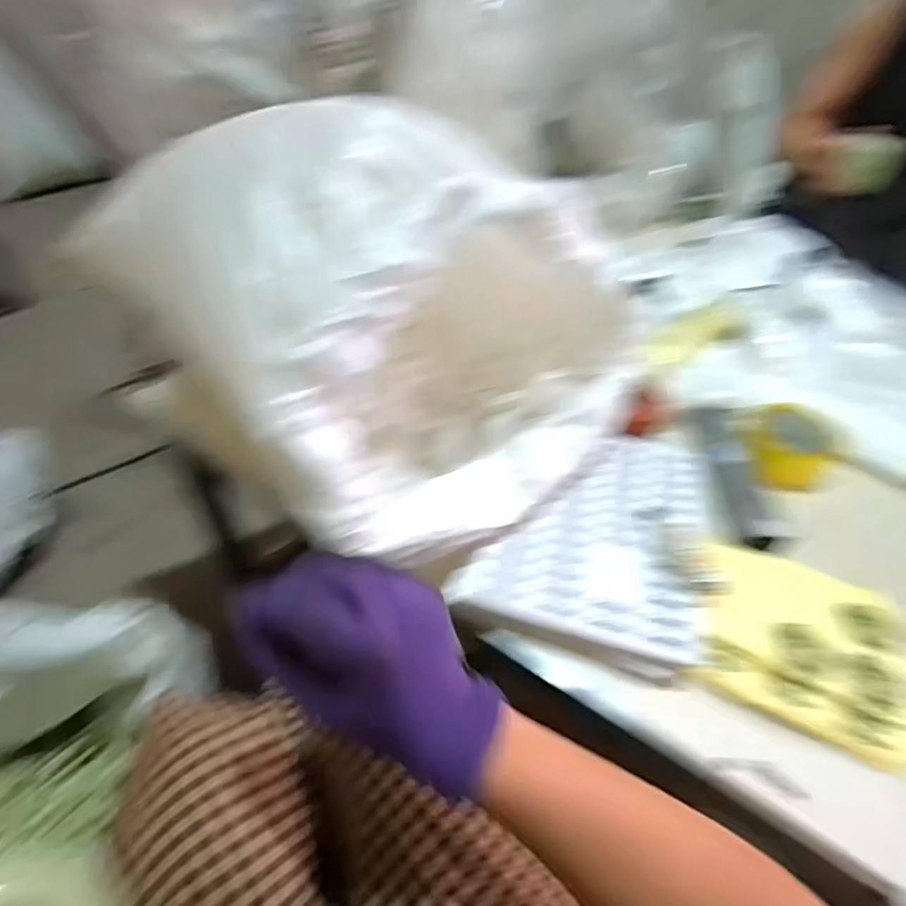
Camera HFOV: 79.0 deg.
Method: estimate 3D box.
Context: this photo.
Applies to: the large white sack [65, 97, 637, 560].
[{"bbox_3d":[-0.037,-0.107,0.518,0.340,0.258,0.350,34,53,24],"label":"large white sack"}]

